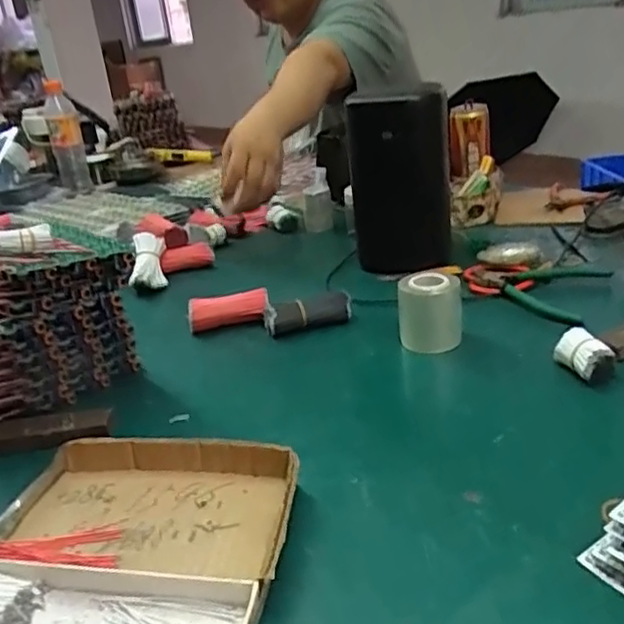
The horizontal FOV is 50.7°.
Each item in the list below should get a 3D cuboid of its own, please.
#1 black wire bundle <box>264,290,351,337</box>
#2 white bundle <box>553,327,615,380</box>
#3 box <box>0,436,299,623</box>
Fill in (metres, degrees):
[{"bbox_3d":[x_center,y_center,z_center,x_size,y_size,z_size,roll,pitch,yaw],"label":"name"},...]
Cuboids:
[{"bbox_3d":[-0.005,0.000,0.711,0.090,0.036,0.032,-9,24,-4],"label":"black wire bundle"},{"bbox_3d":[0.231,0.040,0.560,0.029,0.038,0.050,-11,24,-7],"label":"white bundle"},{"bbox_3d":[-0.117,0.155,0.398,0.192,0.033,0.209,-2,24,14],"label":"box"}]

